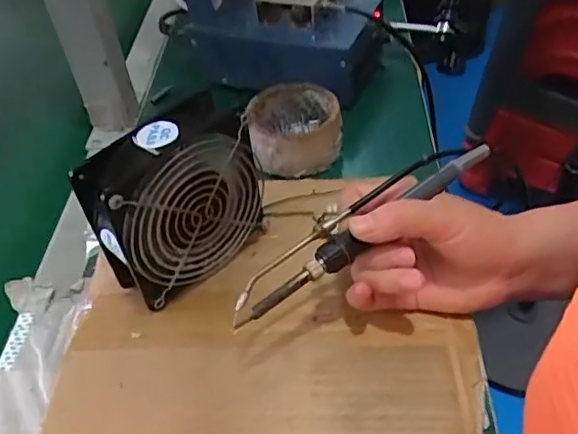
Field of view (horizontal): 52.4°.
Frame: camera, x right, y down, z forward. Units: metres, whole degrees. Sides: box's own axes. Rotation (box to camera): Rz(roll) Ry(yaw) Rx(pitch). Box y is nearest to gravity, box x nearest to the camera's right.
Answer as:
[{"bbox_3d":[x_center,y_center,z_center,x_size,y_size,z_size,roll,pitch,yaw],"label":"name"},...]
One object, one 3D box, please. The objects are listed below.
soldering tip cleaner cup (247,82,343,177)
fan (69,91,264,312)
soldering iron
[{"bbox_3d":[0.006,-0.082,0.548,0.084,0.049,0.082,-8,45,-3],"label":"soldering tip cleaner cup"},{"bbox_3d":[-0.076,-0.007,0.423,0.123,0.128,0.044,-33,51,-24],"label":"fan"},{"bbox_3d":[0.048,0.003,0.387,0.209,0.014,0.028,-33,49,-15],"label":"soldering iron"}]

